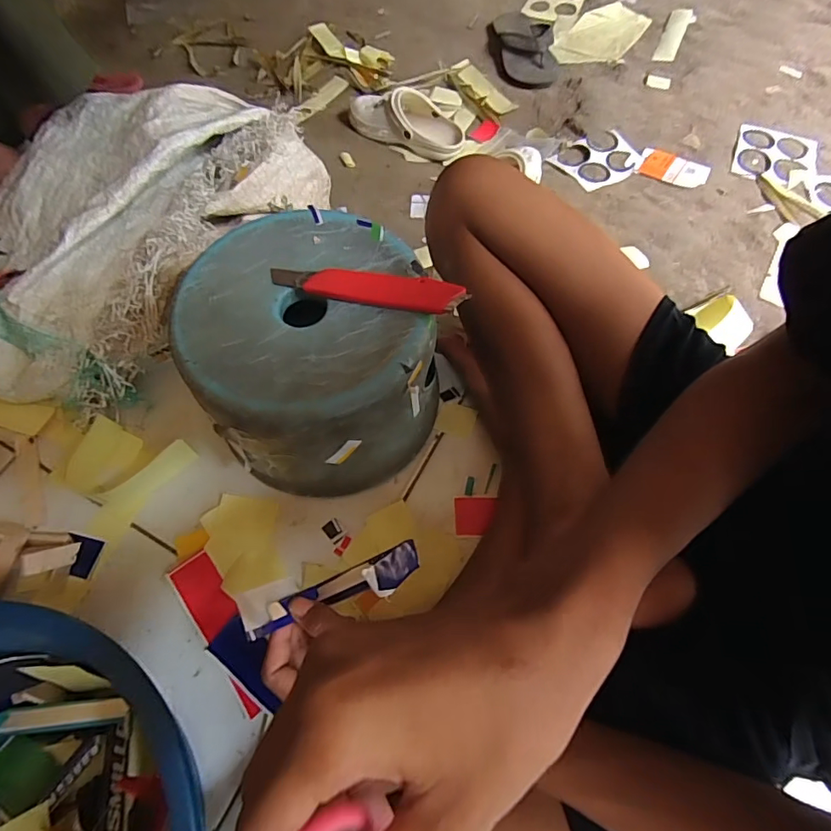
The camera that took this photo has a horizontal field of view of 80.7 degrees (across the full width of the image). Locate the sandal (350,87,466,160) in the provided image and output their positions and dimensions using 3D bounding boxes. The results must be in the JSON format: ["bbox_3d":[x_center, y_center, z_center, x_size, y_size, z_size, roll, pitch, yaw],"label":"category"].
[{"bbox_3d":[-0.013,-0.591,0.956,0.236,0.090,0.107,23,68,10],"label":"sandal"}]

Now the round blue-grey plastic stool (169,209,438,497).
[{"bbox_3d":[-0.094,-0.049,0.488,0.215,0.162,0.248,-16,67,-7],"label":"round blue-grey plastic stool"}]

